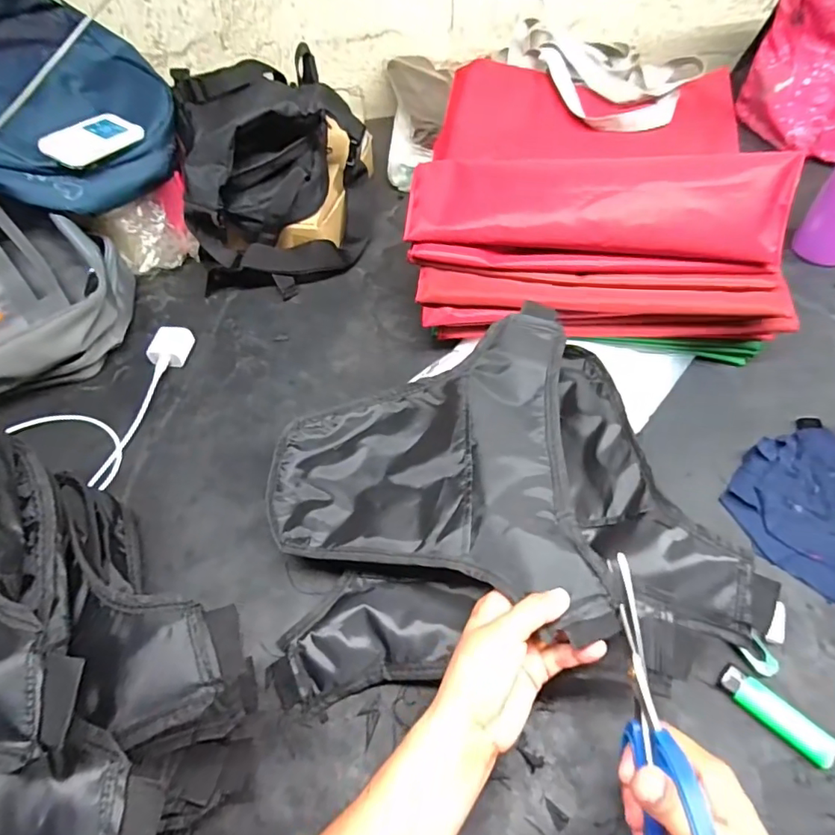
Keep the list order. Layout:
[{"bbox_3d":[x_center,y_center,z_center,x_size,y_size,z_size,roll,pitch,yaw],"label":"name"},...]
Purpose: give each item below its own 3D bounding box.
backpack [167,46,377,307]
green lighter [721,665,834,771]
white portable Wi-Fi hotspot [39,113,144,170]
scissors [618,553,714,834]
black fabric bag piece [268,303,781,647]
[{"bbox_3d":[-0.205,-0.366,0.753,0.247,0.199,0.340,-8,53,-2],"label":"backpack"},{"bbox_3d":[0.275,0.229,0.393,0.080,0.016,0.022,38,64,27],"label":"green lighter"},{"bbox_3d":[-0.409,-0.350,0.643,0.055,0.012,0.117,39,57,-7],"label":"white portable Wi-Fi hotspot"},{"bbox_3d":[0.146,0.186,0.322,0.026,0.081,0.173,-2,52,3],"label":"scissors"},{"bbox_3d":[0.079,0.028,0.472,0.405,0.076,0.280,14,56,14],"label":"black fabric bag piece"}]

